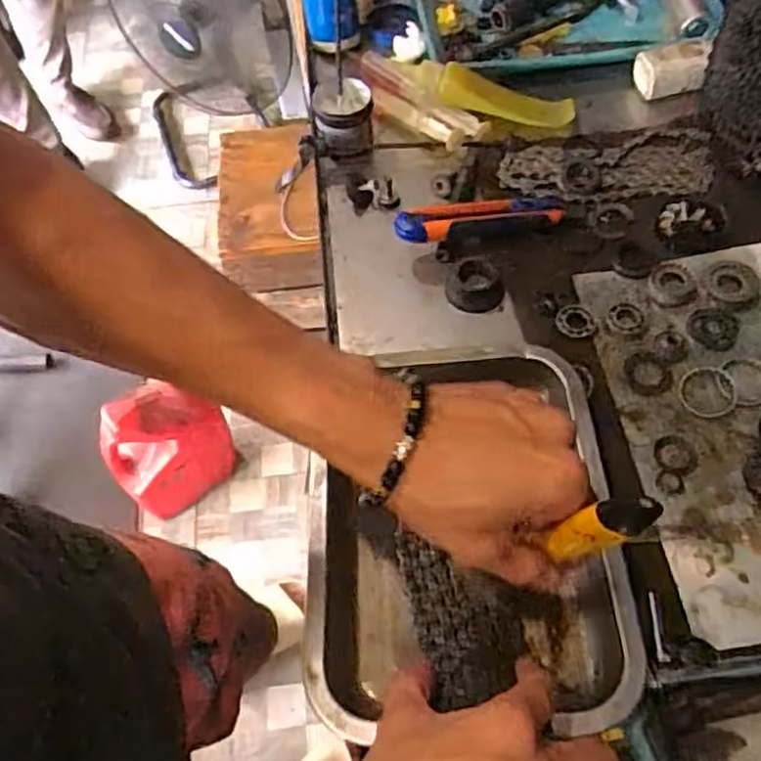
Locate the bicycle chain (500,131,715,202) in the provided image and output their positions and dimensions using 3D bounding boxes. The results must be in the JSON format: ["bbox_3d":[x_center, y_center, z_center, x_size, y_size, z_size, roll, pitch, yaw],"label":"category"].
[{"bbox_3d":[0.201,-0.188,0.642,0.176,0.019,0.072,-3,60,3],"label":"bicycle chain"}]

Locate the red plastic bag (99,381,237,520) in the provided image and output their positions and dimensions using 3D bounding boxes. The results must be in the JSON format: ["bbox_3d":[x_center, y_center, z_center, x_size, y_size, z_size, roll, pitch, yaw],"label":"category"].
[{"bbox_3d":[-0.396,0.135,1.364,0.213,0.322,0.098,-26,61,-10],"label":"red plastic bag"}]

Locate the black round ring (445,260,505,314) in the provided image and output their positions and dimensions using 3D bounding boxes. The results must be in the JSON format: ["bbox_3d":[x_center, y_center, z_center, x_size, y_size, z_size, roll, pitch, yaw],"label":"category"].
[{"bbox_3d":[0.077,-0.079,0.591,0.045,0.014,0.047,-2,60,4],"label":"black round ring"}]

